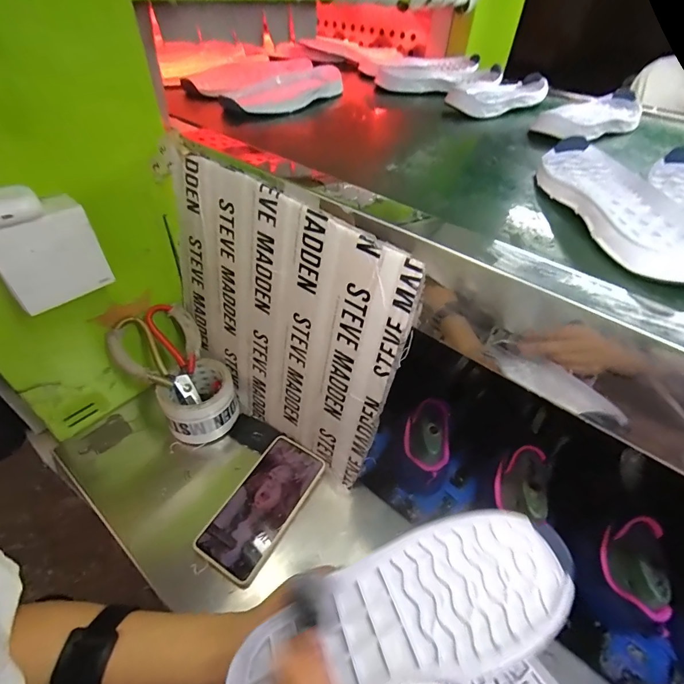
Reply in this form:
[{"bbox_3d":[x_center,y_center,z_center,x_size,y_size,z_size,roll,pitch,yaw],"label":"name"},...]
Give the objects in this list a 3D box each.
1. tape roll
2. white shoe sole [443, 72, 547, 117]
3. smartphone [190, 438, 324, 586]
[{"bbox_3d":[-0.198,0.082,0.536,0.093,0.070,0.092,2,43,-2],"label":"tape roll"},{"bbox_3d":[0.295,-0.436,0.670,0.100,0.035,0.256,34,51,28],"label":"white shoe sole"},{"bbox_3d":[-0.094,0.196,0.468,0.080,0.017,0.167,23,47,20],"label":"smartphone"}]

